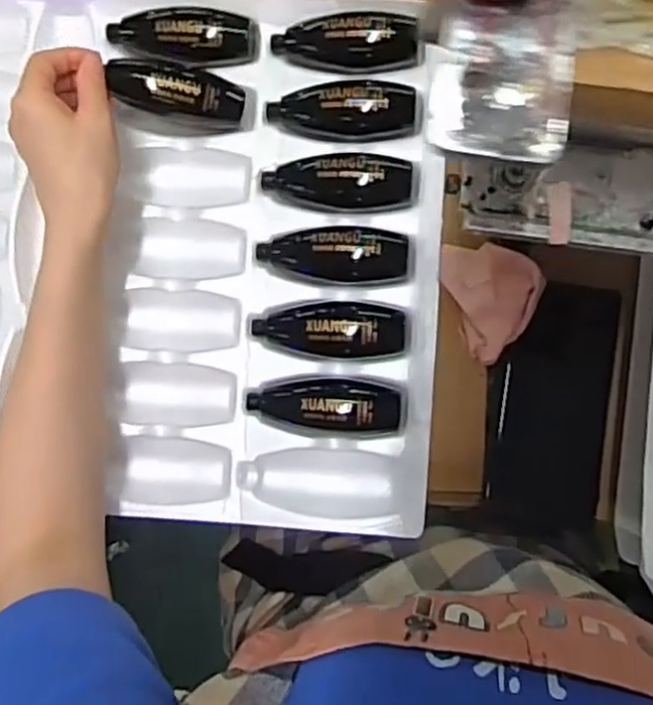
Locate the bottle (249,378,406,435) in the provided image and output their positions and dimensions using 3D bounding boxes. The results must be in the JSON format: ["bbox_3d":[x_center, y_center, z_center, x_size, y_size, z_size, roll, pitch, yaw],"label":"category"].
[{"bbox_3d":[0.000,0.034,0.454,0.099,0.027,0.035,6,85,1],"label":"bottle"}]

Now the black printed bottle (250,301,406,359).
[{"bbox_3d":[0.002,-0.015,0.459,0.098,0.027,0.037,-2,85,1],"label":"black printed bottle"}]

